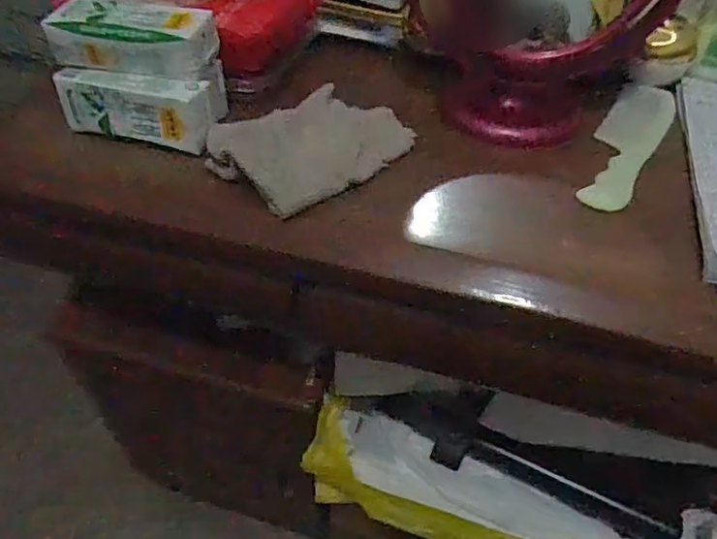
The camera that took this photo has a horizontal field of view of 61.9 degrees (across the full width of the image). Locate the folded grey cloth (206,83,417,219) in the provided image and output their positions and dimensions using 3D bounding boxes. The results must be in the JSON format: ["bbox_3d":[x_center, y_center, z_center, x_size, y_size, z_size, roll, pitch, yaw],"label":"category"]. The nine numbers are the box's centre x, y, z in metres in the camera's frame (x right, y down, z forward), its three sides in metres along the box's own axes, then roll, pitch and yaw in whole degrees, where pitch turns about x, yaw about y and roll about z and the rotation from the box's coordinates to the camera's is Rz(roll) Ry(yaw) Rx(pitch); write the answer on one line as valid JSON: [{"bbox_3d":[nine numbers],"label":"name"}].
[{"bbox_3d":[-0.040,-0.107,0.473,0.151,0.020,0.116,-29,51,-27],"label":"folded grey cloth"}]

